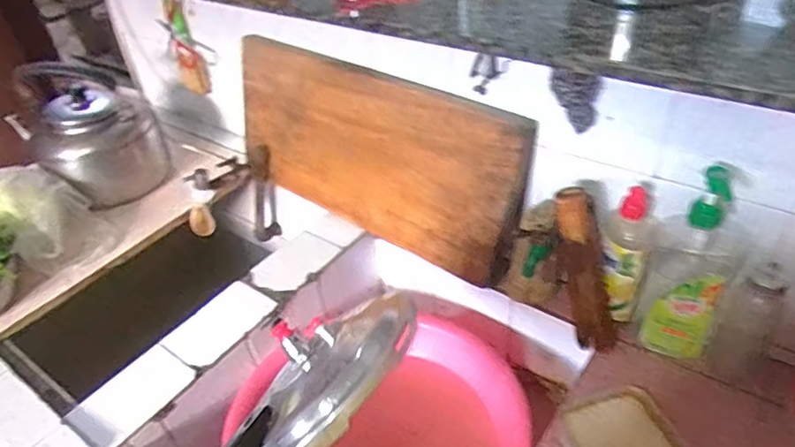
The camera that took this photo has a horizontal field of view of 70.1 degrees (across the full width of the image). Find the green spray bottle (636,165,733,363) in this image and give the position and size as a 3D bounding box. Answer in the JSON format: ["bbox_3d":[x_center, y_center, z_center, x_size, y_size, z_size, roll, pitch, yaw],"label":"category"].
[{"bbox_3d":[0.365,0.055,0.699,0.094,0.253,0.072,17,43,26],"label":"green spray bottle"}]

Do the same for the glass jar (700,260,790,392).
[{"bbox_3d":[0.429,0.120,0.693,0.059,0.164,0.064,-4,38,3],"label":"glass jar"}]

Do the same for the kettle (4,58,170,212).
[{"bbox_3d":[-0.603,-0.185,1.087,0.228,0.257,0.195,22,46,31],"label":"kettle"}]

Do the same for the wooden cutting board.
[{"bbox_3d":[-0.058,-0.123,0.949,0.569,0.271,0.046,24,30,29],"label":"wooden cutting board"}]

